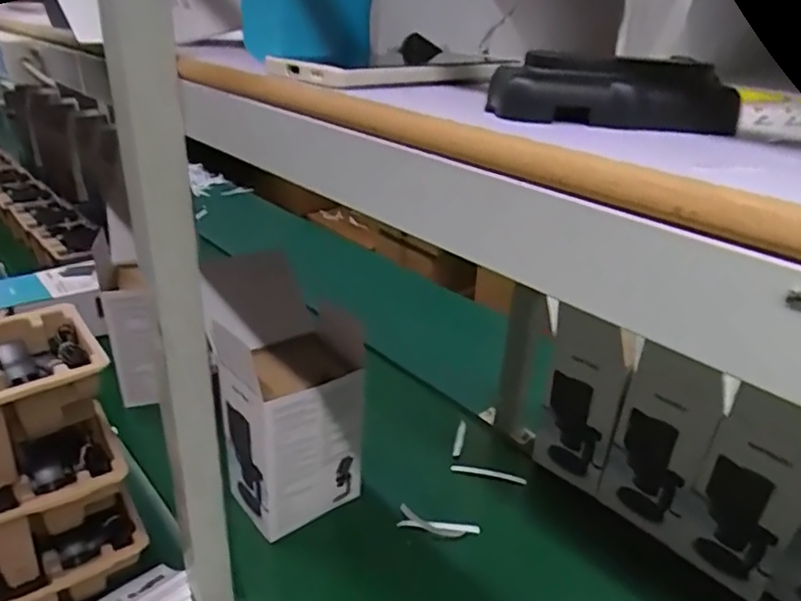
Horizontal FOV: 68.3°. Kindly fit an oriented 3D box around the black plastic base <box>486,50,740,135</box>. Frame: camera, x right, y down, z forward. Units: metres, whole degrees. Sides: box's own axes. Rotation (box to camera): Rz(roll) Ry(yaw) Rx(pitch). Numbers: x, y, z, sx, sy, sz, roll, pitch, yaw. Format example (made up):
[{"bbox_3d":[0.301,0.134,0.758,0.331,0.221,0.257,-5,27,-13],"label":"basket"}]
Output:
[{"bbox_3d":[0.094,-0.094,0.263,0.103,0.028,0.032,2,27,-1],"label":"black plastic base"}]

